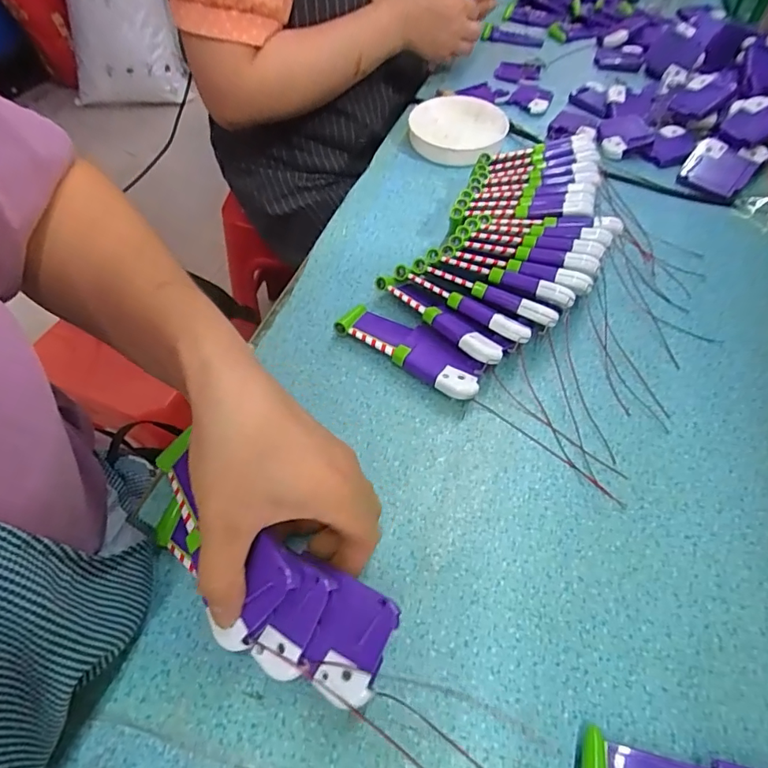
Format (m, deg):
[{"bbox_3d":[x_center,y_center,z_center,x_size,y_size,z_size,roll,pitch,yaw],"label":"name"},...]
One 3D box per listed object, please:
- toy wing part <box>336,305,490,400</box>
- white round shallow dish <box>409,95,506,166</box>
[{"bbox_3d":[0.022,-0.027,0.373,0.118,0.022,0.041,34,61,19],"label":"toy wing part"},{"bbox_3d":[0.080,-0.277,0.538,0.101,0.032,0.098,1,56,-1],"label":"white round shallow dish"}]

